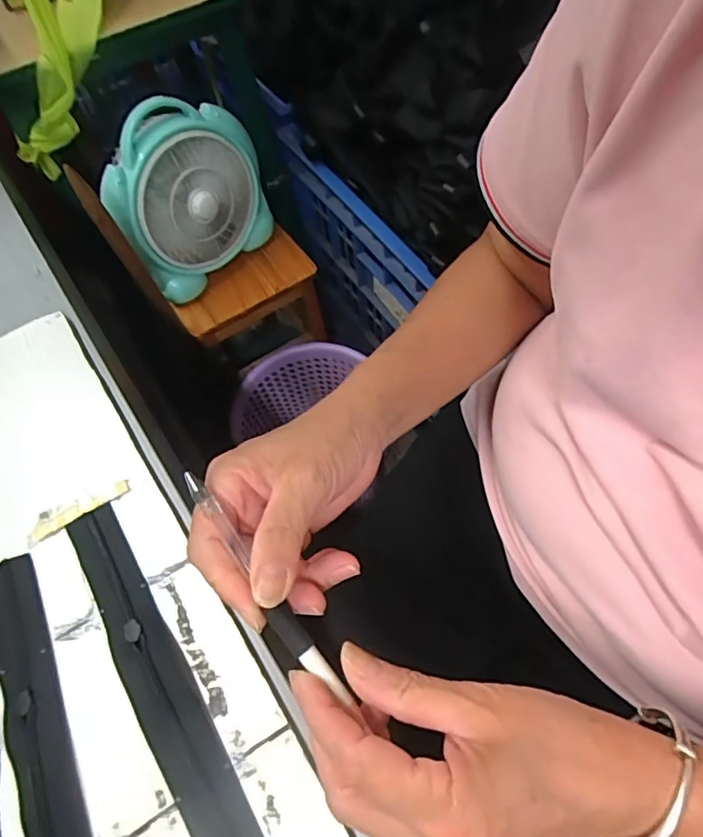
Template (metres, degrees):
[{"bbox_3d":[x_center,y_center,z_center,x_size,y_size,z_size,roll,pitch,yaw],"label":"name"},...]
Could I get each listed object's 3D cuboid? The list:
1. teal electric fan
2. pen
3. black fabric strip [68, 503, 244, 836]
[{"bbox_3d":[-0.230,-0.322,0.800,0.235,0.226,0.086,-40,66,-16],"label":"teal electric fan"},{"bbox_3d":[-0.042,0.078,0.259,0.012,0.012,0.125,-33,78,-15],"label":"pen"},{"bbox_3d":[-0.079,0.190,0.285,0.030,0.013,0.349,-31,62,-13],"label":"black fabric strip"}]

